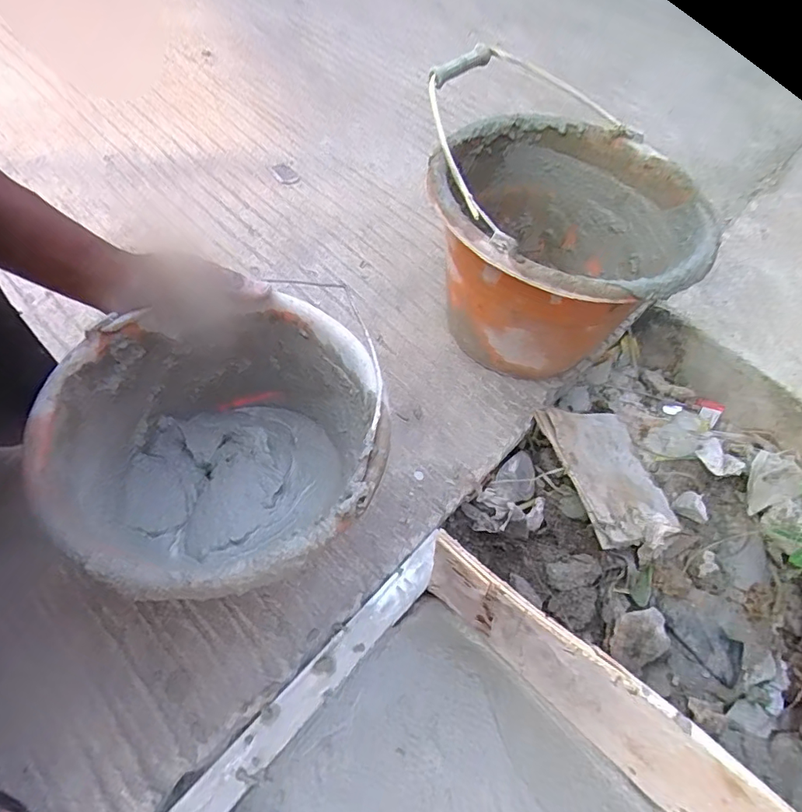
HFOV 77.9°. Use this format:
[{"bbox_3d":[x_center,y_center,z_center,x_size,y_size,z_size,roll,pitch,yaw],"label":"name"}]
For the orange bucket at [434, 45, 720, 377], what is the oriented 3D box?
[{"bbox_3d":[0.166,-0.163,0.553,0.271,0.217,0.272,2,53,-2],"label":"orange bucket"}]

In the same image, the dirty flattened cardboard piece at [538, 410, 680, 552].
[{"bbox_3d":[0.247,0.077,0.575,0.158,0.019,0.167,5,51,-36],"label":"dirty flattened cardboard piece"}]

